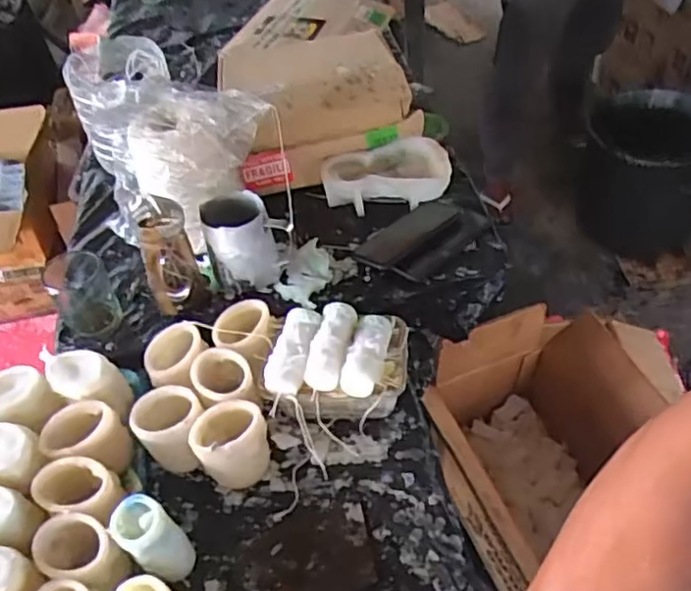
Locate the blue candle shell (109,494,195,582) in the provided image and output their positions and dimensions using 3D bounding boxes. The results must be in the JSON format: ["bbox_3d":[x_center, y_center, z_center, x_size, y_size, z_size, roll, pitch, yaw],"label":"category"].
[{"bbox_3d":[-0.185,0.242,0.649,0.059,0.102,0.052,31,57,30],"label":"blue candle shell"}]

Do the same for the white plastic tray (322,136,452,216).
[{"bbox_3d":[0.060,-0.173,0.967,0.182,0.052,0.099,-11,47,-4],"label":"white plastic tray"}]

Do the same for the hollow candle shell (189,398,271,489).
[{"bbox_3d":[-0.122,0.163,0.724,0.076,0.078,0.056,-13,47,-5],"label":"hollow candle shell"}]

